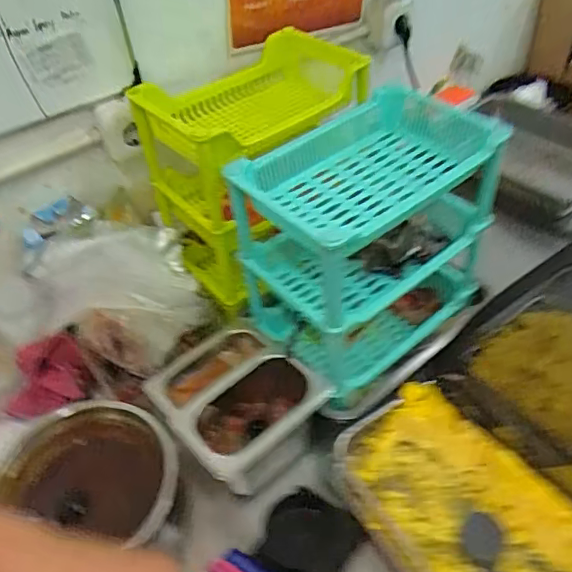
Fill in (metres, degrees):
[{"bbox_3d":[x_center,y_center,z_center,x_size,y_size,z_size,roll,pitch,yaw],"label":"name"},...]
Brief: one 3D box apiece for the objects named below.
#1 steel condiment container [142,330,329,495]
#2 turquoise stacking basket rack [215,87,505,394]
[{"bbox_3d":[-0.072,0.152,0.763,0.168,0.123,0.230,-32,50,-24],"label":"steel condiment container"},{"bbox_3d":[0.106,-0.060,0.827,0.313,0.336,0.232,-31,50,-23],"label":"turquoise stacking basket rack"}]

